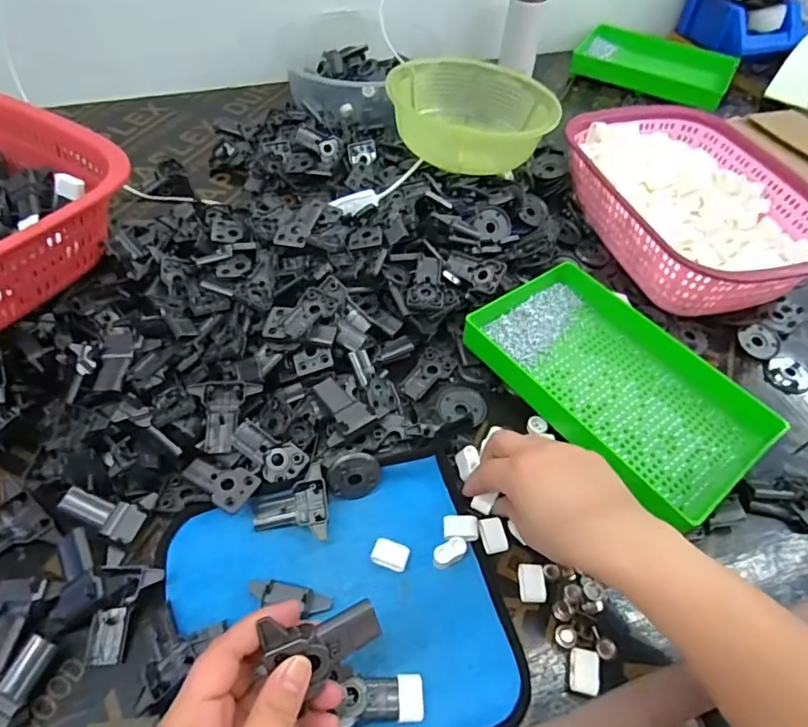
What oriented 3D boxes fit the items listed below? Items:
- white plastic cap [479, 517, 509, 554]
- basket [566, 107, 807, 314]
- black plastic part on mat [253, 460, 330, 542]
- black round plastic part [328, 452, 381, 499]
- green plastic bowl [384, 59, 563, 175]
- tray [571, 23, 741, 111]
[{"bbox_3d":[0.067,0.130,0.405,0.017,0.010,0.025,-8,53,-9],"label":"white plastic cap"},{"bbox_3d":[0.324,-0.183,0.616,0.220,0.077,0.297,-11,54,-11],"label":"basket"},{"bbox_3d":[-0.086,0.110,0.407,0.056,0.024,0.057,-9,54,-10],"label":"black plastic part on mat"},{"bbox_3d":[-0.038,0.086,0.414,0.038,0.010,0.034,-46,103,-3],"label":"black round plastic part"},{"bbox_3d":[0.070,-0.298,0.642,0.184,0.084,0.164,-4,53,-6],"label":"green plastic bowl"},{"bbox_3d":[0.416,-0.497,0.897,0.245,0.040,0.162,30,57,19],"label":"tray"}]

